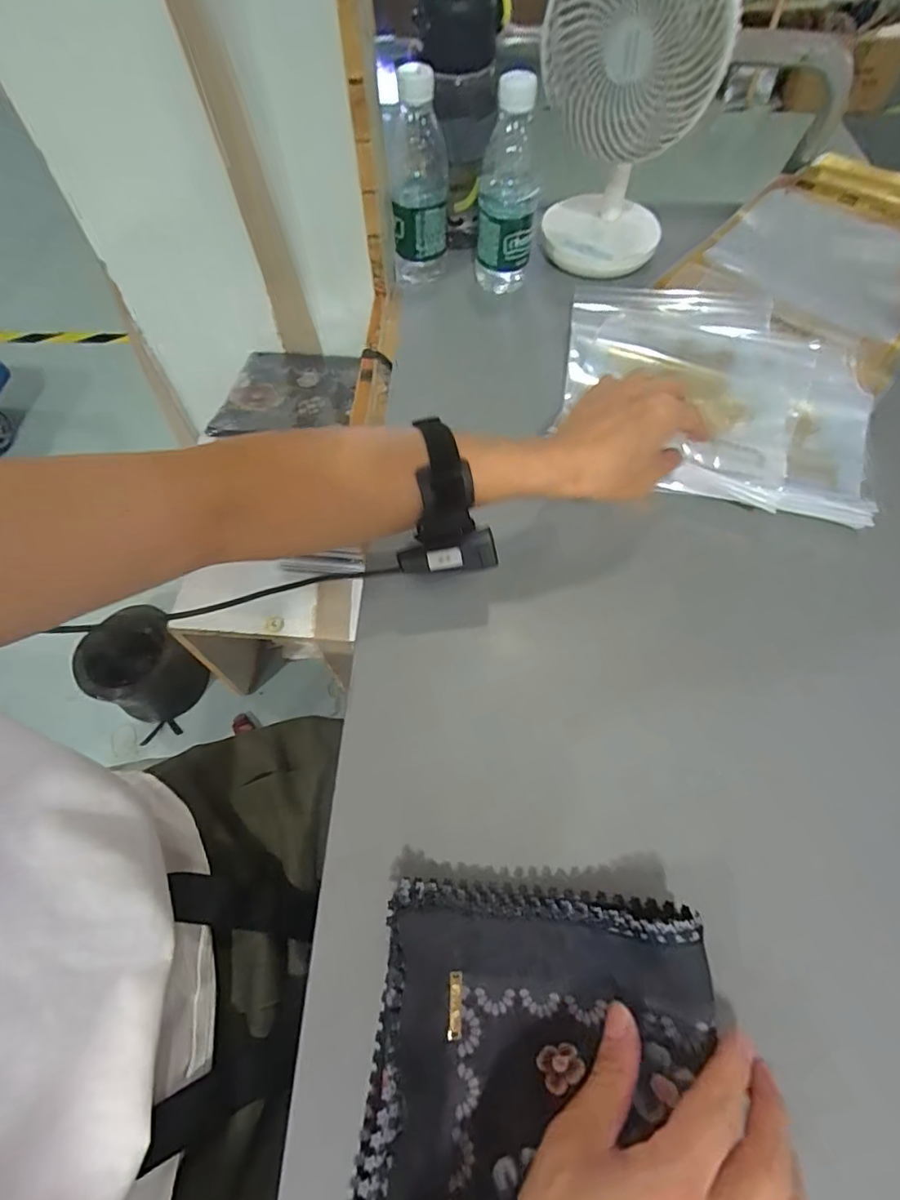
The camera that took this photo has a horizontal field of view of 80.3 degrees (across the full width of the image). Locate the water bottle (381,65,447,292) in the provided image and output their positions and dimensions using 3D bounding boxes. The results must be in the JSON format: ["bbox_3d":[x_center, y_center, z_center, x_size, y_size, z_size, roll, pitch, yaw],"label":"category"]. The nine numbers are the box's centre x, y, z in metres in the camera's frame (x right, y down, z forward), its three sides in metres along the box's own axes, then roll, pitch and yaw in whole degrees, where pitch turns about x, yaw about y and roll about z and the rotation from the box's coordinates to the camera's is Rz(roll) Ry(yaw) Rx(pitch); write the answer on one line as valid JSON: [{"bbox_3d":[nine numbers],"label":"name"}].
[{"bbox_3d":[-0.033,-0.424,0.545,0.058,0.174,0.065,-2,63,0],"label":"water bottle"}]

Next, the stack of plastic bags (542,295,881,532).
[{"bbox_3d":[0.245,-0.196,0.502,0.270,0.025,0.250,11,65,8],"label":"stack of plastic bags"}]

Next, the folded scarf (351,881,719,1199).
[{"bbox_3d":[0.044,0.252,0.273,0.167,0.036,0.177,4,64,5],"label":"folded scarf"}]

